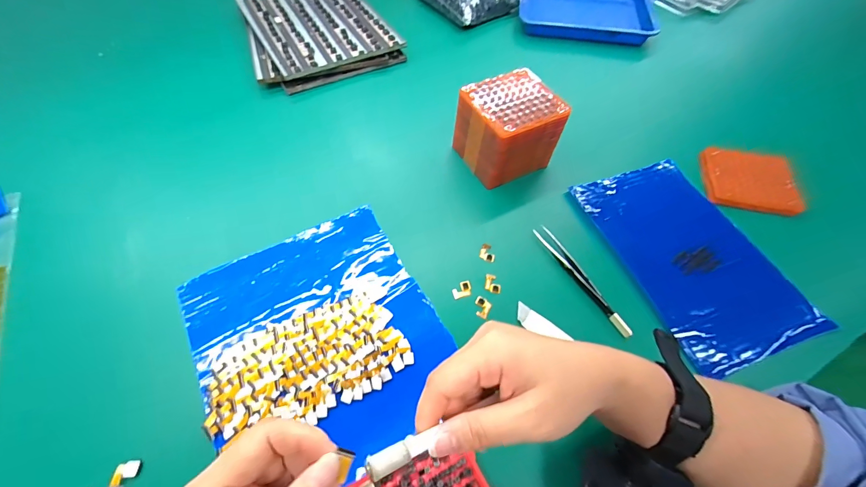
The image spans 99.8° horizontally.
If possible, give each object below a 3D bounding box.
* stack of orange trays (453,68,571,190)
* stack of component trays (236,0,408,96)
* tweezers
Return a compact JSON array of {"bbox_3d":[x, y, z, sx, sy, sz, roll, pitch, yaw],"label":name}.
[{"bbox_3d":[0.084,-0.126,0.410,0.092,0.080,0.084,-24,61,-15],"label":"stack of orange trays"},{"bbox_3d":[-0.187,-0.330,0.563,0.198,0.031,0.258,-26,62,-16],"label":"stack of component trays"},{"bbox_3d":[0.141,0.033,0.350,0.015,0.013,0.128,-24,61,-15],"label":"tweezers"}]

